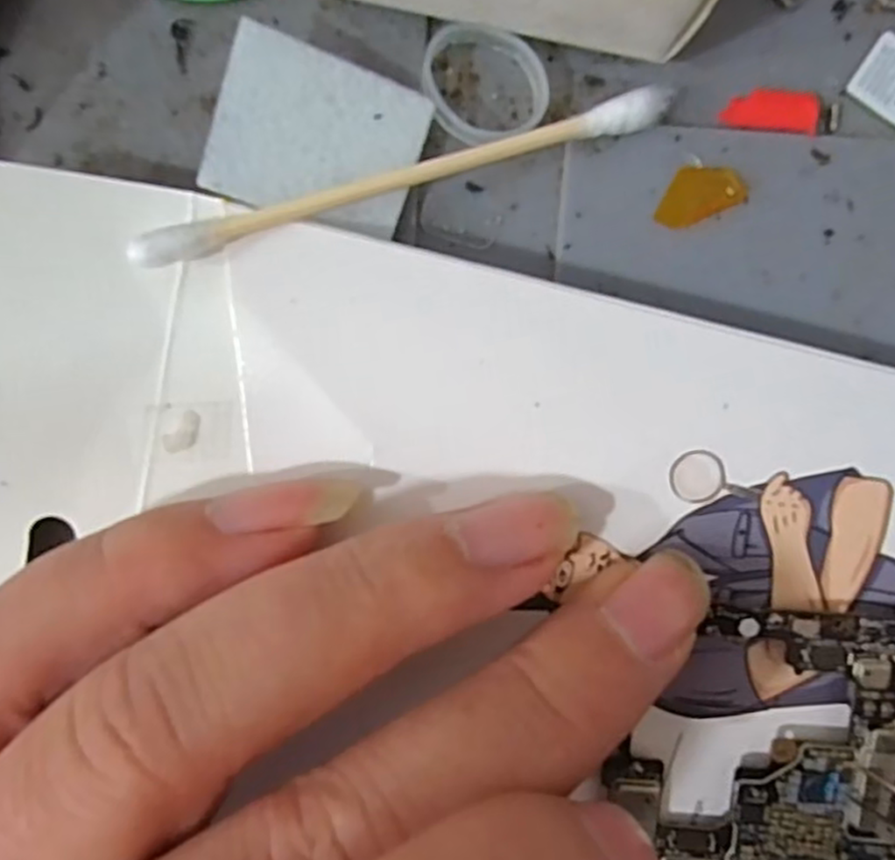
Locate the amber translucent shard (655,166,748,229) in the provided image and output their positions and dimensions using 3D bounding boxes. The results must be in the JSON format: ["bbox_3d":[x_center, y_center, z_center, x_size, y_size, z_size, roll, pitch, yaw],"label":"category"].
[{"bbox_3d":[0.035,-0.033,0.095,0.012,0.004,0.007,-23,97,4],"label":"amber translucent shard"}]

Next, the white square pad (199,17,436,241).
[{"bbox_3d":[-0.017,-0.038,0.092,0.026,0.004,0.020,16,102,-17],"label":"white square pad"}]

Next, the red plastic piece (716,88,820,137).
[{"bbox_3d":[0.045,-0.044,0.094,0.013,0.004,0.005,8,98,0],"label":"red plastic piece"}]

